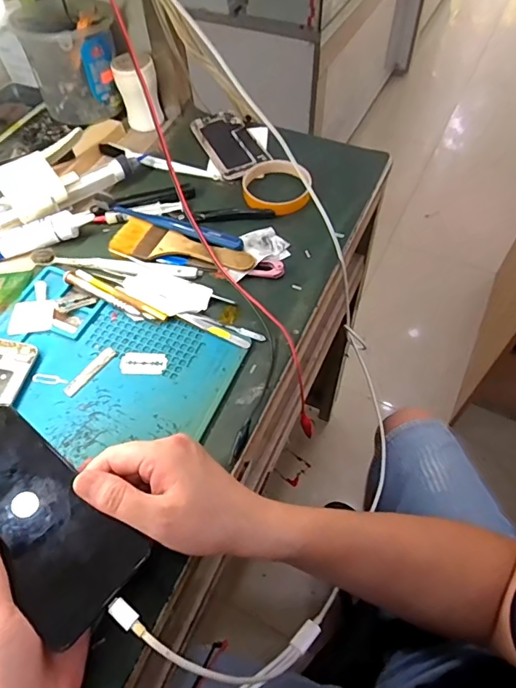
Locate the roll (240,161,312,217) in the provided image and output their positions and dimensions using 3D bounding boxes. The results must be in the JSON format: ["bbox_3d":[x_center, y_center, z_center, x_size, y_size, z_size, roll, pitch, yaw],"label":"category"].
[{"bbox_3d":[0.022,-0.190,0.556,0.083,0.022,0.081,-1,56,1],"label":"roll"}]

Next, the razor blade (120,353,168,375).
[{"bbox_3d":[-0.108,0.018,0.436,0.044,0.004,0.023,1,56,3],"label":"razor blade"}]

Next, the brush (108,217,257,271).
[{"bbox_3d":[-0.087,-0.097,0.503,0.161,0.009,0.056,21,59,16],"label":"brush"}]

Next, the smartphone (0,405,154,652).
[{"bbox_3d":[-0.149,0.109,0.302,0.156,0.015,0.070,38,65,18],"label":"smartphone"}]

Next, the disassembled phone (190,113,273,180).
[{"bbox_3d":[-0.040,-0.273,0.626,0.069,0.010,0.145,-21,58,-12],"label":"disassembled phone"}]

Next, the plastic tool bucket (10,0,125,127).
[{"bbox_3d":[-0.249,-0.373,0.617,0.103,0.115,0.106,-25,59,-14],"label":"plastic tool bucket"}]

